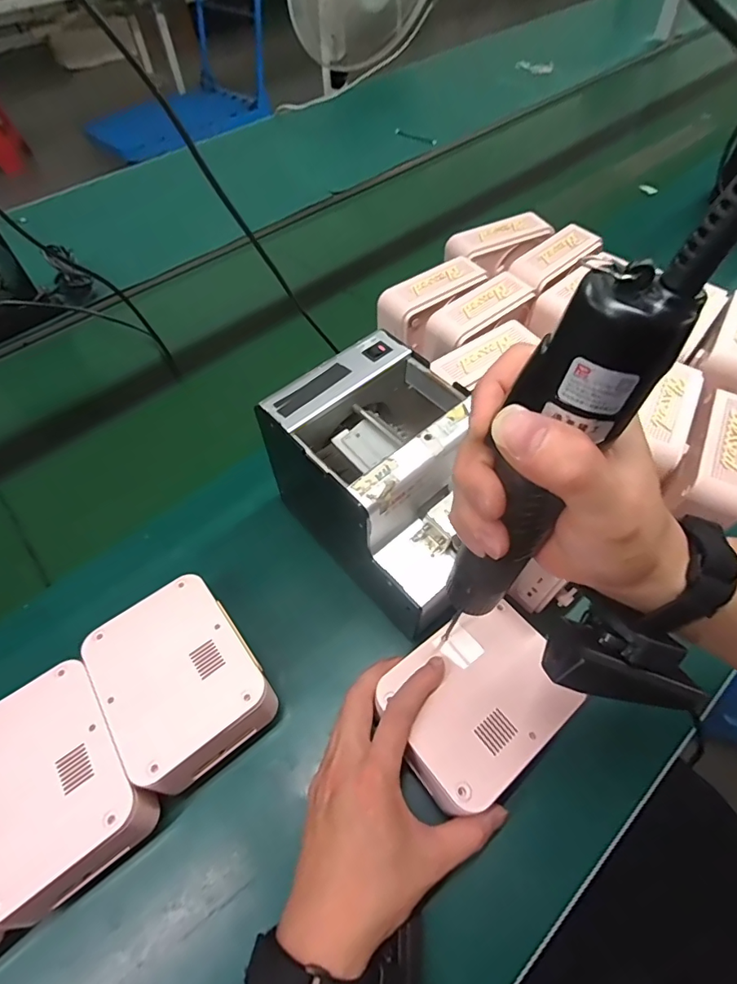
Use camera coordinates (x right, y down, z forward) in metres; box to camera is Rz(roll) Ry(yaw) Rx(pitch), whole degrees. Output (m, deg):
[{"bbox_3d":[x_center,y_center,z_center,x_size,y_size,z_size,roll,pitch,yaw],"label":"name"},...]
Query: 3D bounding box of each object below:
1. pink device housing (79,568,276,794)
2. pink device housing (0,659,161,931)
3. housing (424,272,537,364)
[{"bbox_3d":[-0.138,0.140,0.366,0.098,0.062,0.128,-34,60,-18],"label":"pink device housing"},{"bbox_3d":[-0.212,0.200,0.330,0.099,0.063,0.128,-36,60,-19],"label":"pink device housing"},{"bbox_3d":[0.114,-0.180,0.501,0.126,0.041,0.051,-36,60,-20],"label":"housing"}]

